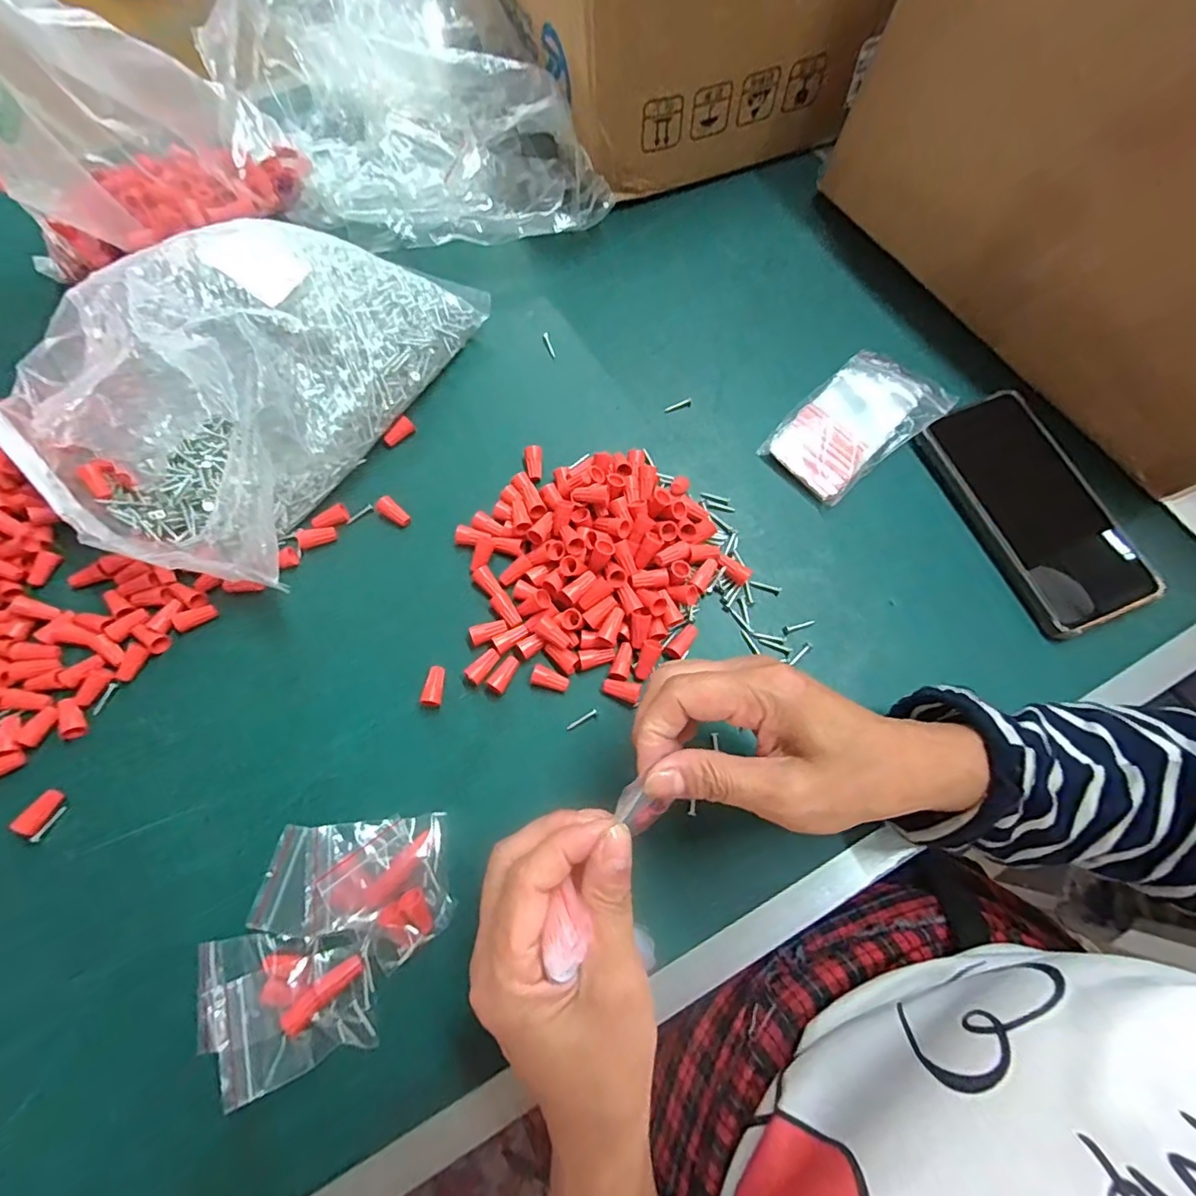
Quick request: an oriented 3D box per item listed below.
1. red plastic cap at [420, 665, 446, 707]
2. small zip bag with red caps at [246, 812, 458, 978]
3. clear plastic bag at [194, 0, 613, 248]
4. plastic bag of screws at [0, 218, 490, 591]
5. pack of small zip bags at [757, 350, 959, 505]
[{"bbox_3d":[-0.097,0.053,0.328,0.011,0.009,0.024,6,72,2],"label":"red plastic cap"},{"bbox_3d":[-0.129,0.154,0.287,0.096,0.022,0.069,-5,72,-2],"label":"small zip bag with red caps"},{"bbox_3d":[-0.156,-0.386,0.435,0.229,0.101,0.299,-23,73,-7],"label":"clear plastic bag"},{"bbox_3d":[-0.227,-0.147,0.348,0.193,0.107,0.261,23,73,7],"label":"plastic bag of screws"},{"bbox_3d":[0.176,-0.119,0.379,0.116,0.020,0.071,-42,77,-12],"label":"pack of small zip bags"}]

